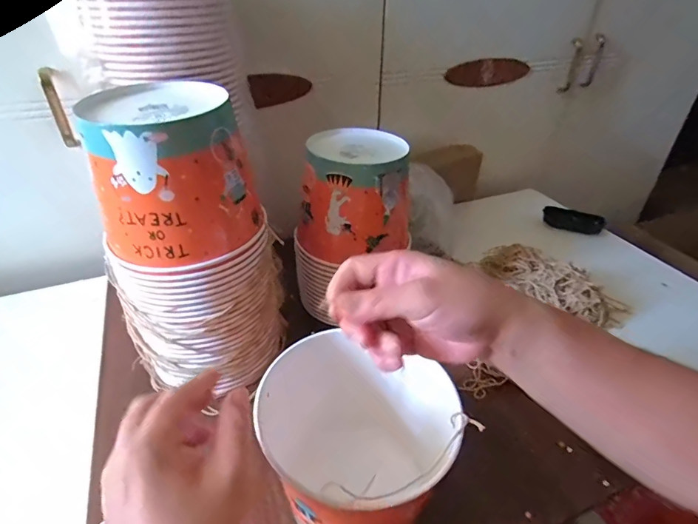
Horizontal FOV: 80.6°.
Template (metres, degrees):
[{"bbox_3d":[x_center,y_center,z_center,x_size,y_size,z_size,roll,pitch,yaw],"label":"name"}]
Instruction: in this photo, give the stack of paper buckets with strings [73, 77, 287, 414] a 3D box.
[{"bbox_3d":[-0.161,-0.012,0.435,0.132,0.302,0.136,17,39,21],"label":"stack of paper buckets with strings"}]

